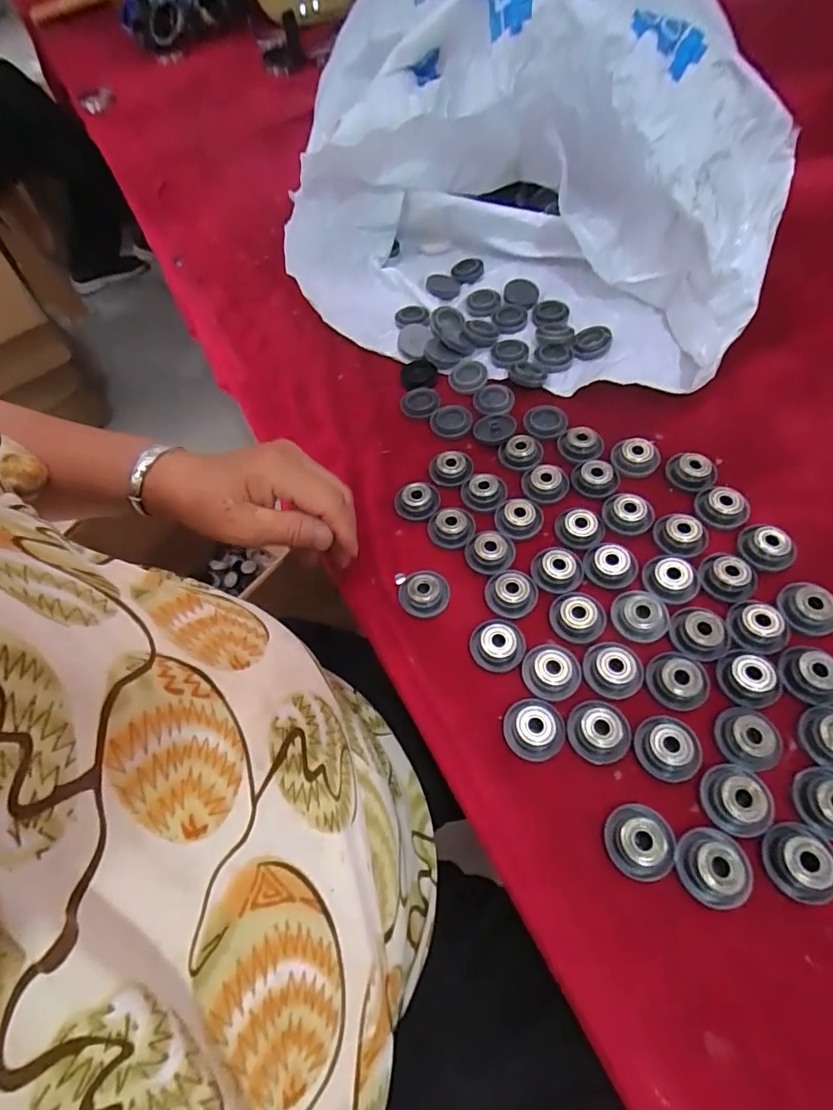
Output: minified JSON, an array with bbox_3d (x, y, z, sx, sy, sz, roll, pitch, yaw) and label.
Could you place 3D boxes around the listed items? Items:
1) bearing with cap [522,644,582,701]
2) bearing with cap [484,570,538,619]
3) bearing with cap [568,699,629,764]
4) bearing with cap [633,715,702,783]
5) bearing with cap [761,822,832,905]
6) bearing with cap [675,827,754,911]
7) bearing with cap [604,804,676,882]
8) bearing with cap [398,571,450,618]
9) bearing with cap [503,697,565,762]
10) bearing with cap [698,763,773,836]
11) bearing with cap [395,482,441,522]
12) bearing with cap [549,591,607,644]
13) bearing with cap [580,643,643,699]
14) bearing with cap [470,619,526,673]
[{"bbox_3d":[0.080,0.068,0.308,0.033,0.009,0.032,-2,59,3],"label":"bearing with cap"},{"bbox_3d":[0.061,0.023,0.338,0.033,0.008,0.032,11,60,11],"label":"bearing with cap"},{"bbox_3d":[0.101,0.097,0.289,0.033,0.012,0.031,20,63,16],"label":"bearing with cap"},{"bbox_3d":[0.136,0.104,0.283,0.031,0.011,0.032,-2,59,3],"label":"bearing with cap"},{"bbox_3d":[0.184,0.148,0.251,0.027,0.015,0.033,-6,59,1],"label":"bearing with cap"},{"bbox_3d":[0.144,0.151,0.253,0.032,0.015,0.031,-2,59,3],"label":"bearing with cap"},{"bbox_3d":[0.112,0.143,0.260,0.033,0.016,0.030,-2,59,3],"label":"bearing with cap"},{"bbox_3d":[0.005,0.024,0.347,0.033,0.011,0.032,3,59,6],"label":"bearing with cap"},{"bbox_3d":[0.066,0.097,0.294,0.032,0.012,0.031,-2,59,3],"label":"bearing with cap"},{"bbox_3d":[0.163,0.124,0.265,0.029,0.011,0.032,-40,64,-18],"label":"bearing with cap"},{"bbox_3d":[0.001,-0.040,0.386,0.033,0.007,0.030,-2,59,3],"label":"bearing with cap"},{"bbox_3d":[0.100,0.037,0.324,0.032,0.009,0.031,-2,59,3],"label":"bearing with cap"},{"bbox_3d":[0.114,0.066,0.305,0.032,0.011,0.030,-2,59,3],"label":"bearing with cap"},{"bbox_3d":[0.050,0.054,0.322,0.032,0.011,0.032,-2,59,3],"label":"bearing with cap"}]

